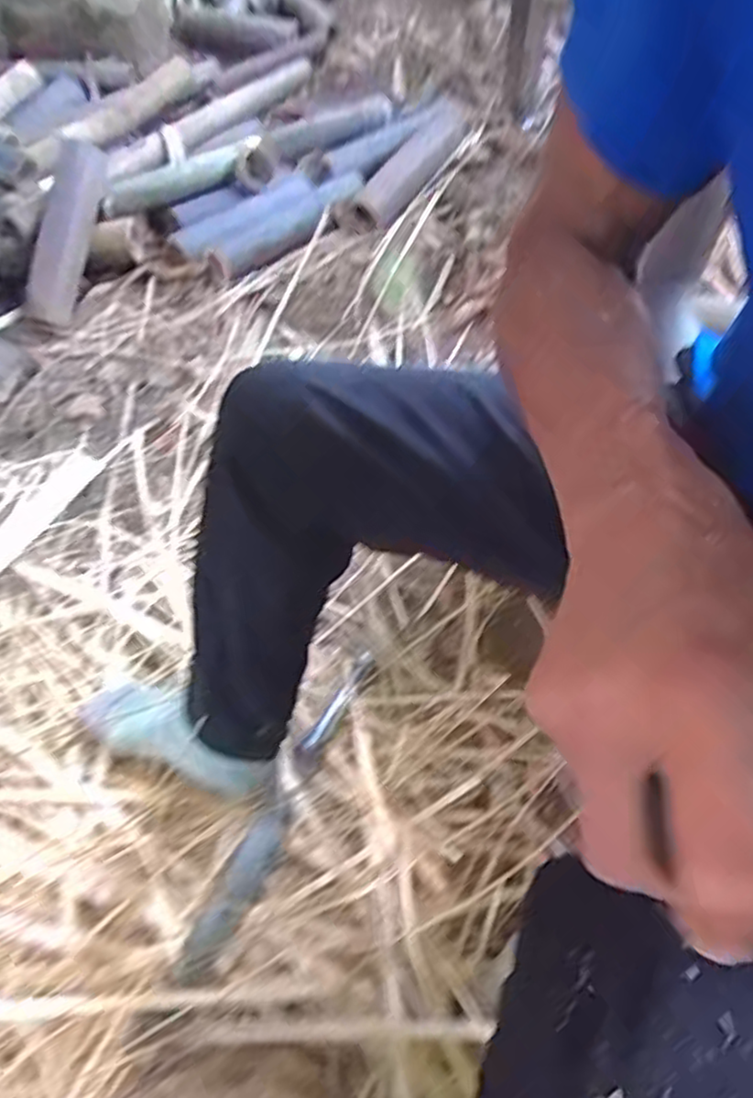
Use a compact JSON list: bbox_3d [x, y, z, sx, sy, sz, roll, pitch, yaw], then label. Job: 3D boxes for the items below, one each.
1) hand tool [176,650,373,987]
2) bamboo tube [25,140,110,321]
[{"bbox_3d":[-0.101,0.263,0.771,0.042,0.080,0.374,20,60,13],"label":"hand tool"},{"bbox_3d":[-0.560,-0.587,1.291,0.084,0.067,0.408,3,71,3],"label":"bamboo tube"}]

